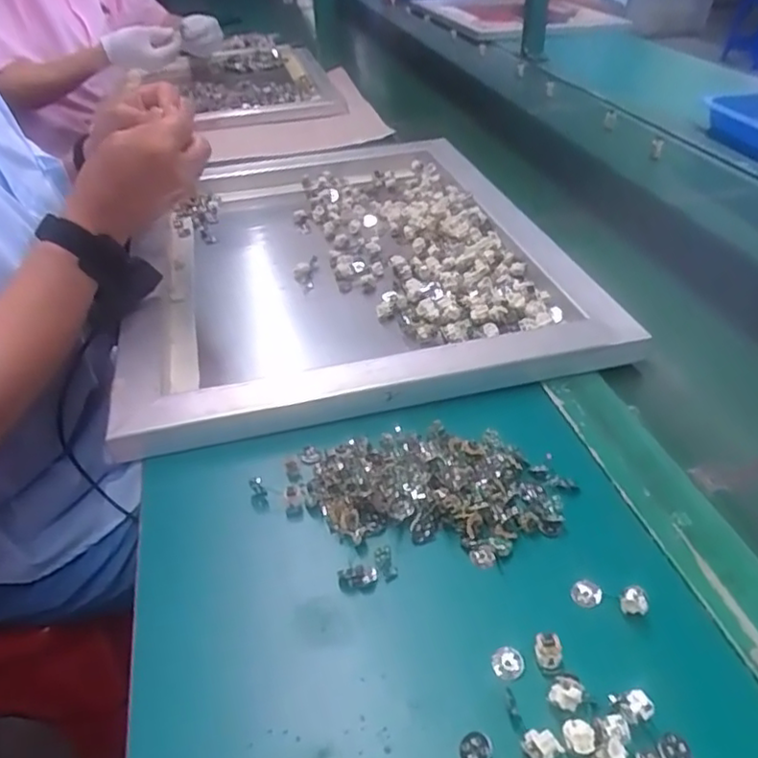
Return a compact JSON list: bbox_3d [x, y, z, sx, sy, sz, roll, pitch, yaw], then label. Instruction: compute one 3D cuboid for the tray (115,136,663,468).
[{"bbox_3d":[-0.046,-0.140,0.693,0.418,0.042,0.530,-10,39,-9],"label":"tray"}]

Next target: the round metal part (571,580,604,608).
[{"bbox_3d":[0.116,0.120,0.363,0.017,0.004,0.015,-17,40,-17],"label":"round metal part"}]

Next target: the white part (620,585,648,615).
[{"bbox_3d":[0.140,0.120,0.353,0.014,0.014,0.011,14,42,23],"label":"white part"}]

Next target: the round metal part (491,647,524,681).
[{"bbox_3d":[0.066,0.145,0.332,0.016,0.004,0.016,-2,38,2],"label":"round metal part"}]

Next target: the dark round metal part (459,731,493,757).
[{"bbox_3d":[0.045,0.172,0.301,0.015,0.004,0.016,-2,38,2],"label":"dark round metal part"}]

